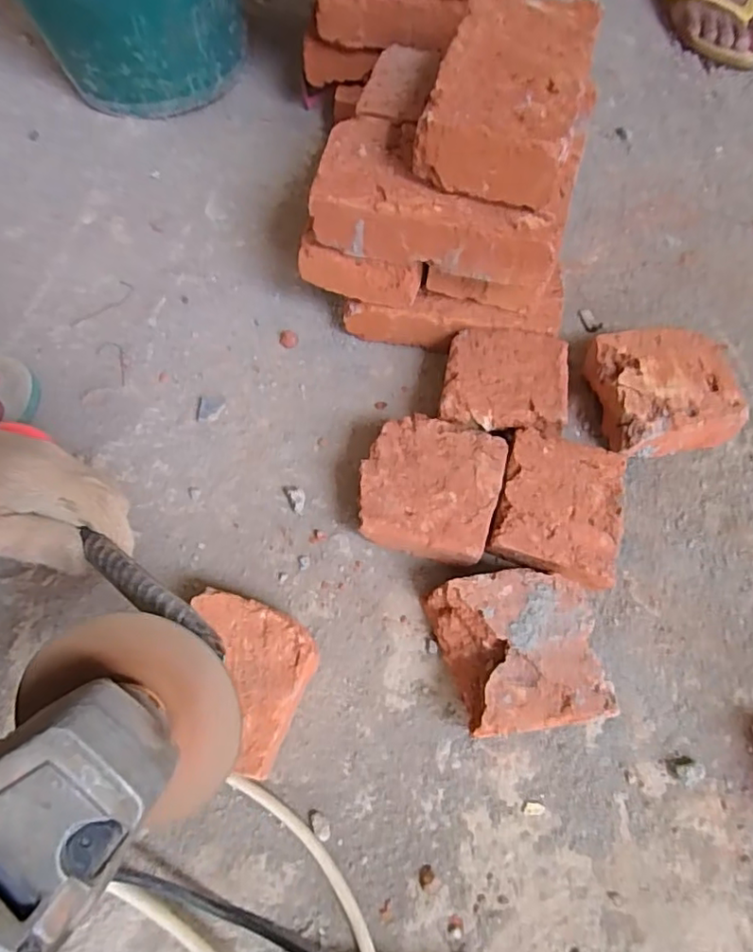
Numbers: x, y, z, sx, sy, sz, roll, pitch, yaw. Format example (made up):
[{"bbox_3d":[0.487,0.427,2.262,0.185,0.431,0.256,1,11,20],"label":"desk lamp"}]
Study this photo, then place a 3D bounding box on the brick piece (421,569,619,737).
[{"bbox_3d":[0.100,0.126,0.428,0.107,0.055,0.105,-8,65,-4],"label":"brick piece"}]

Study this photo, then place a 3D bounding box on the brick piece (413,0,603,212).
[{"bbox_3d":[0.106,-0.295,0.452,0.111,0.051,0.182,15,66,7],"label":"brick piece"}]

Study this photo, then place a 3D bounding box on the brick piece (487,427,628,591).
[{"bbox_3d":[0.143,0.030,0.474,0.095,0.055,0.109,15,68,7],"label":"brick piece"}]

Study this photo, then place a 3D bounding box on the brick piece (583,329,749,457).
[{"bbox_3d":[0.247,-0.073,0.518,0.111,0.061,0.111,0,67,1],"label":"brick piece"}]

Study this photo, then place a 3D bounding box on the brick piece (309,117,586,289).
[{"bbox_3d":[0.053,-0.225,0.479,0.194,0.052,0.105,15,66,7],"label":"brick piece"}]

